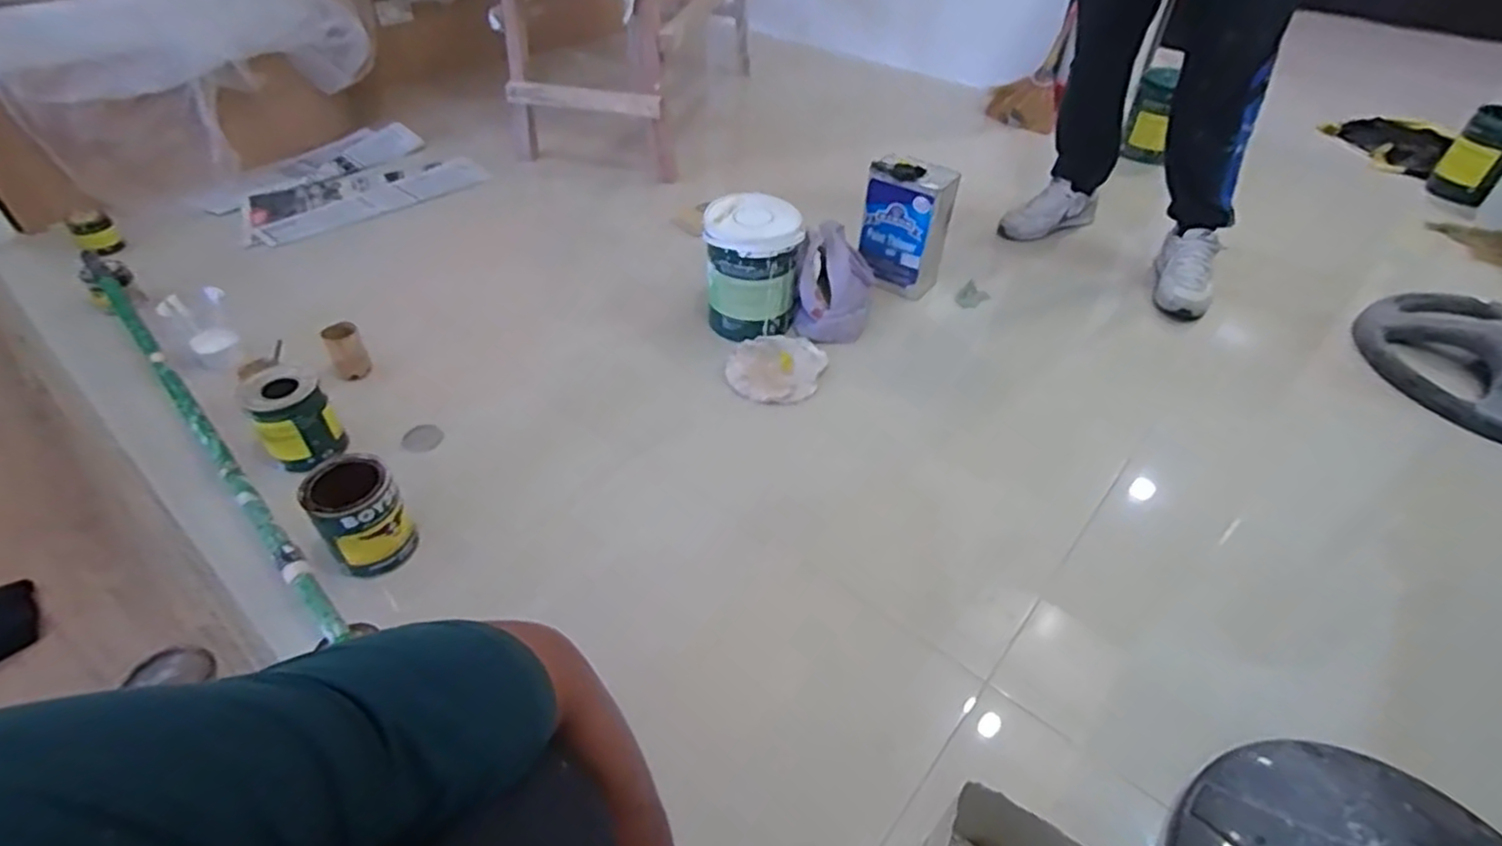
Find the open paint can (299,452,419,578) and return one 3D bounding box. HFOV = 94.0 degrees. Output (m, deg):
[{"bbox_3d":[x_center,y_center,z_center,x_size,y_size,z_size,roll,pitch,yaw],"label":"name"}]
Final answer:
[{"bbox_3d":[-0.521,0.133,0.945,0.100,0.155,0.108,1,42,-1],"label":"open paint can"}]

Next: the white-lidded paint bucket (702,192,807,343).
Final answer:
[{"bbox_3d":[0.001,-0.284,1.309,0.181,0.227,0.155,-1,42,-2],"label":"white-lidded paint bucket"}]

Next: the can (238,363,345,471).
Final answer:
[{"bbox_3d":[-0.688,-0.007,1.056,0.100,0.123,0.099,1,42,-1],"label":"can"}]

